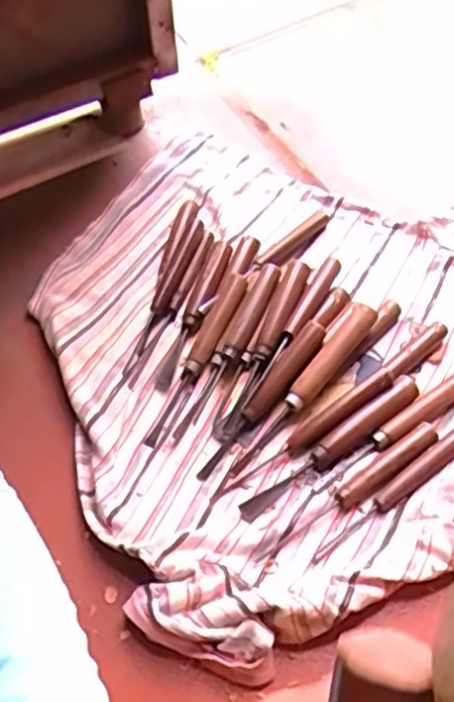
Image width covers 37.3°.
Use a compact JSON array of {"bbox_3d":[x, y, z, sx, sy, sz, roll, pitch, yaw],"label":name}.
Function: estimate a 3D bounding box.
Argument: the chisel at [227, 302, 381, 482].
[{"bbox_3d":[0.068,0.028,0.587,0.030,0.021,0.192,32,64,20],"label":"chisel"}]

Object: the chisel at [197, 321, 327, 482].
[{"bbox_3d":[0.029,0.040,0.577,0.024,0.022,0.164,32,64,20],"label":"chisel"}]

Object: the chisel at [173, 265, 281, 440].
[{"bbox_3d":[0.004,-0.005,0.610,0.026,0.021,0.187,21,60,14],"label":"chisel"}]

